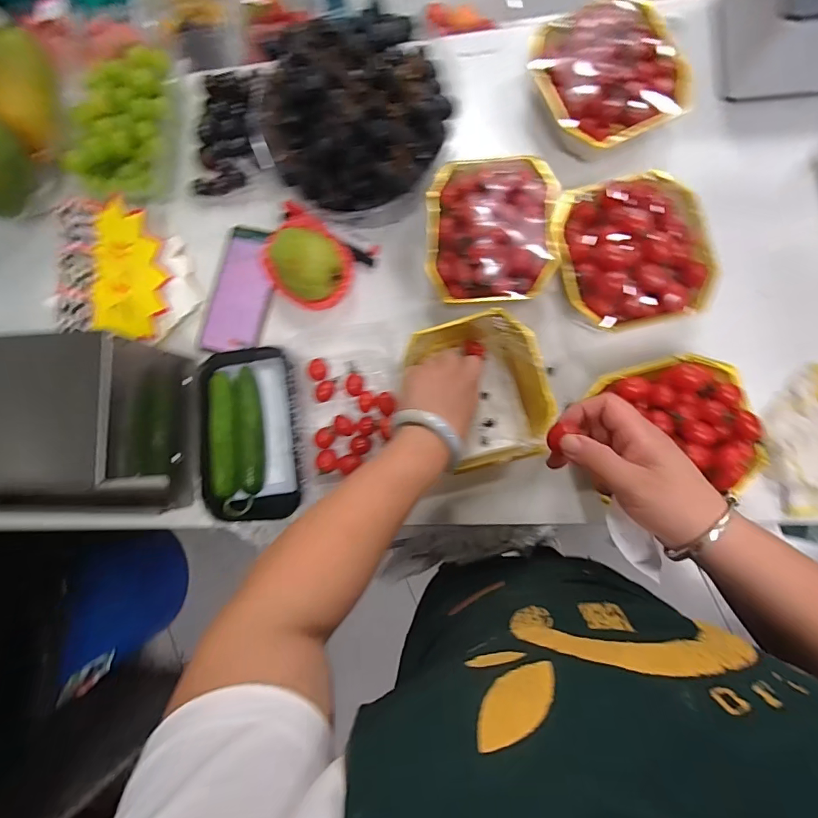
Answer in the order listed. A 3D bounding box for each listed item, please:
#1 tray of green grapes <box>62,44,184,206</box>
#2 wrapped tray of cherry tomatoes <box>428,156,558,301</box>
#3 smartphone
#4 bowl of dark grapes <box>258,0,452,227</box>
[{"bbox_3d":[-0.354,-0.360,0.557,0.144,0.046,0.188,14,87,8],"label":"tray of green grapes"},{"bbox_3d":[0.090,-0.192,0.479,0.134,0.052,0.154,0,85,7],"label":"wrapped tray of cherry tomatoes"},{"bbox_3d":[-0.205,-0.147,0.542,0.074,0.013,0.161,16,87,8],"label":"smartphone"},{"bbox_3d":[-0.056,-0.318,0.481,0.185,0.130,0.172,-1,85,7],"label":"bowl of dark grapes"}]

